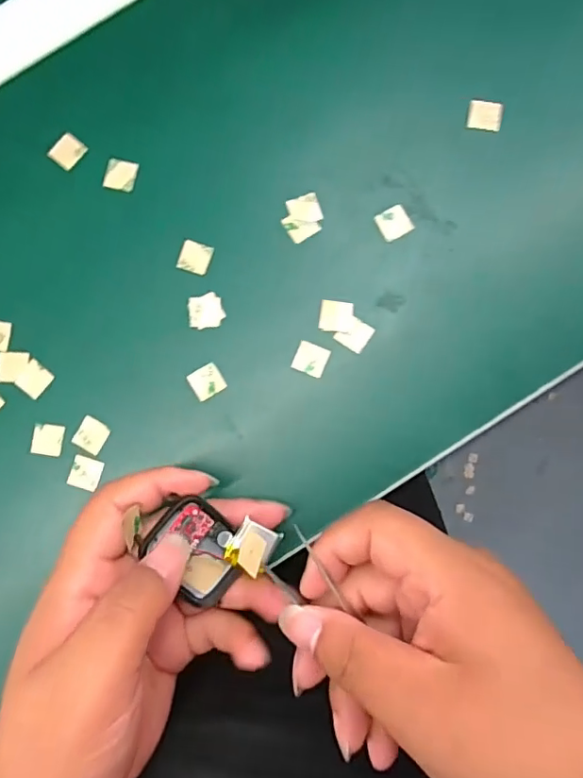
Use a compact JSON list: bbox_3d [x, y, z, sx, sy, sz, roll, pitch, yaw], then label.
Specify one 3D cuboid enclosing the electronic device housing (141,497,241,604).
[{"bbox_3d":[-0.042,0.072,0.240,0.042,0.011,0.034,41,85,-16],"label":"electronic device housing"}]

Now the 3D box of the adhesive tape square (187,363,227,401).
[{"bbox_3d":[-0.044,-0.004,0.276,0.016,0.004,0.015,-31,83,-2],"label":"adhesive tape square"}]

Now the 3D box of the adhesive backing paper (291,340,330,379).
[{"bbox_3d":[0.010,-0.015,0.276,0.016,0.004,0.015,22,84,4],"label":"adhesive backing paper"}]

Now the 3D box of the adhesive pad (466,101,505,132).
[{"bbox_3d":[0.103,-0.145,0.285,0.017,0.005,0.015,7,83,2],"label":"adhesive pad"}]

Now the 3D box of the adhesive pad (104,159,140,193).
[{"bbox_3d":[-0.092,-0.115,0.289,0.016,0.004,0.016,11,84,3],"label":"adhesive pad"}]

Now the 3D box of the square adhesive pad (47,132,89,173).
[{"bbox_3d":[-0.121,-0.129,0.290,0.014,0.004,0.017,41,86,6],"label":"square adhesive pad"}]

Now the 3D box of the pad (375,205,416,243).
[{"bbox_3d":[0.054,-0.087,0.281,0.016,0.004,0.016,-30,83,-2],"label":"pad"}]

